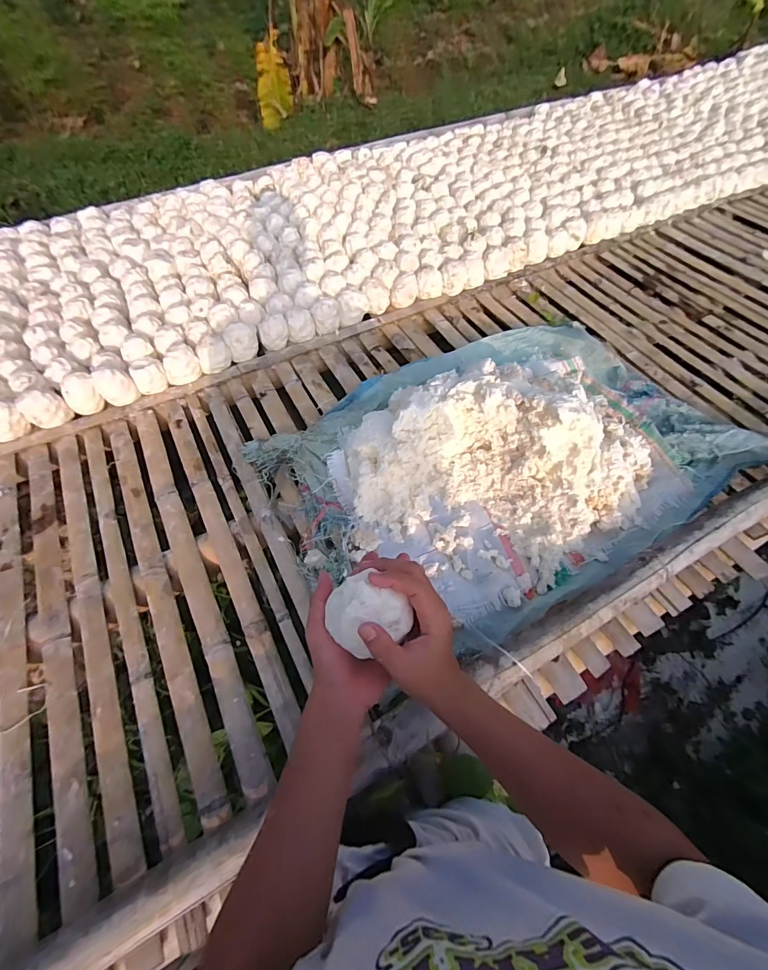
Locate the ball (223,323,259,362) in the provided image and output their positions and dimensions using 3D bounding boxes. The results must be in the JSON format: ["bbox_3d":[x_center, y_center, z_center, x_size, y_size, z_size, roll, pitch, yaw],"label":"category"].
[{"bbox_3d":[-0.383,-0.387,1.131,0.084,0.080,0.087,0,59,0],"label":"ball"}]

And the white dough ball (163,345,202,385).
[{"bbox_3d":[-0.525,-0.308,1.088,0.086,0.072,0.090,1,61,-1],"label":"white dough ball"}]

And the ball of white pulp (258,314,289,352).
[{"bbox_3d":[-0.303,-0.420,1.152,0.076,0.083,0.073,0,59,0],"label":"ball of white pulp"}]

